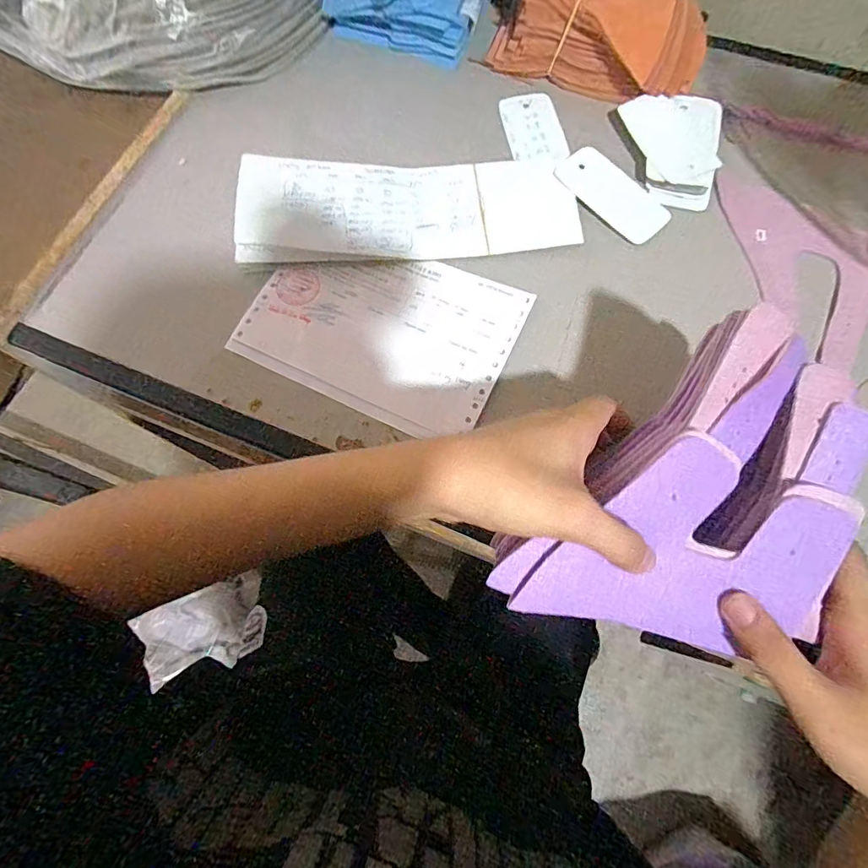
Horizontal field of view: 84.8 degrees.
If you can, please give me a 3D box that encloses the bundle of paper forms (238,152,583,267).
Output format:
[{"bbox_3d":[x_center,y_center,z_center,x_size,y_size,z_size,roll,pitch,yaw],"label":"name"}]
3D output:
[{"bbox_3d":[-0.022,-0.198,0.405,0.279,0.024,0.098,-4,73,0],"label":"bundle of paper forms"}]

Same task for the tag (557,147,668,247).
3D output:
[{"bbox_3d":[0.156,-0.212,0.419,0.052,0.004,0.106,-39,76,-10],"label":"tag"}]

